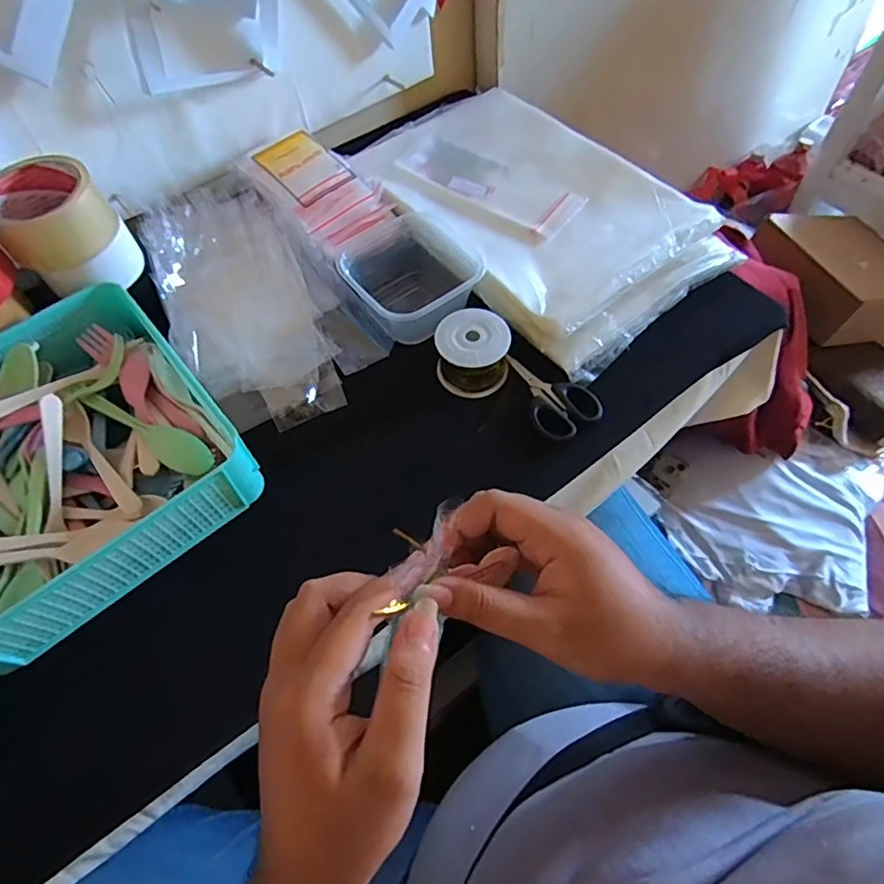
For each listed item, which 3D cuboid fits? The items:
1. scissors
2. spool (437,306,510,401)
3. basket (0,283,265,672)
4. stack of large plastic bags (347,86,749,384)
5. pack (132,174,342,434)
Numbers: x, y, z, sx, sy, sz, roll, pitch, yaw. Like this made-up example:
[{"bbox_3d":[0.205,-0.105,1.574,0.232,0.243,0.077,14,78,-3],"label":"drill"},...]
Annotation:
[{"bbox_3d":[0.098,-0.047,0.525,0.061,0.009,0.100,-31,62,-15],"label":"scissors"},{"bbox_3d":[0.028,-0.082,0.527,0.065,0.049,0.064,-1,59,2],"label":"spool"},{"bbox_3d":[-0.318,0.012,0.471,0.246,0.067,0.251,-38,64,-18],"label":"basket"},{"bbox_3d":[0.092,-0.258,0.622,0.242,0.044,0.385,-38,64,-18],"label":"stack of large plastic bags"},{"bbox_3d":[-0.205,-0.154,0.572,0.157,0.020,0.281,-33,75,-22],"label":"pack"}]

